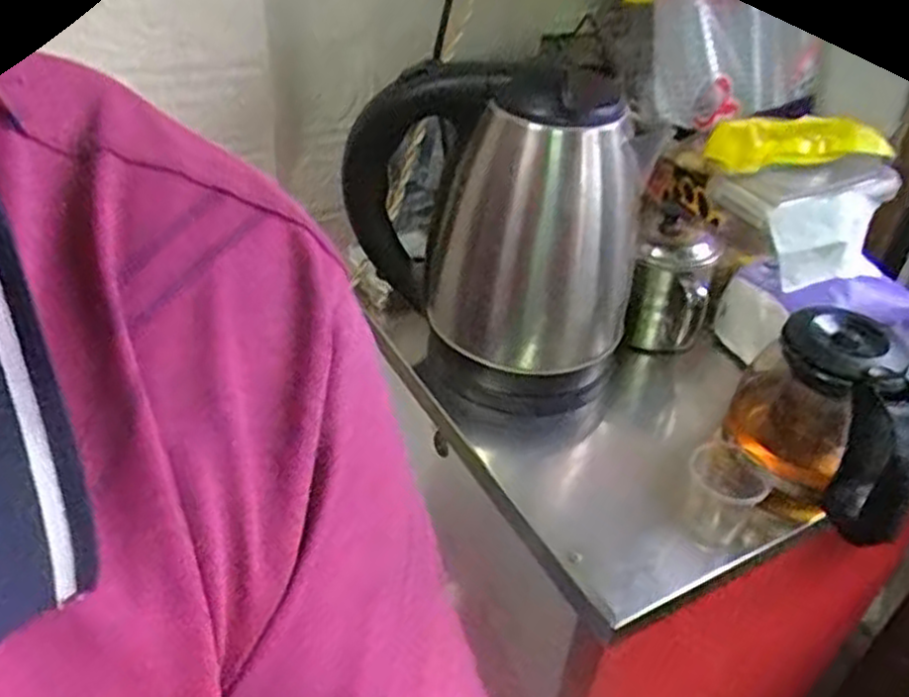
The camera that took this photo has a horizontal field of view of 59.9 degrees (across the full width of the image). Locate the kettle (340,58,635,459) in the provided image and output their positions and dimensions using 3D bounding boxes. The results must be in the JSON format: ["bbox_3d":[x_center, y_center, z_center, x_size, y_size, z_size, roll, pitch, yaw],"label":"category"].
[{"bbox_3d":[0.032,-0.072,0.596,0.197,0.235,0.183,-5,40,-12],"label":"kettle"}]

